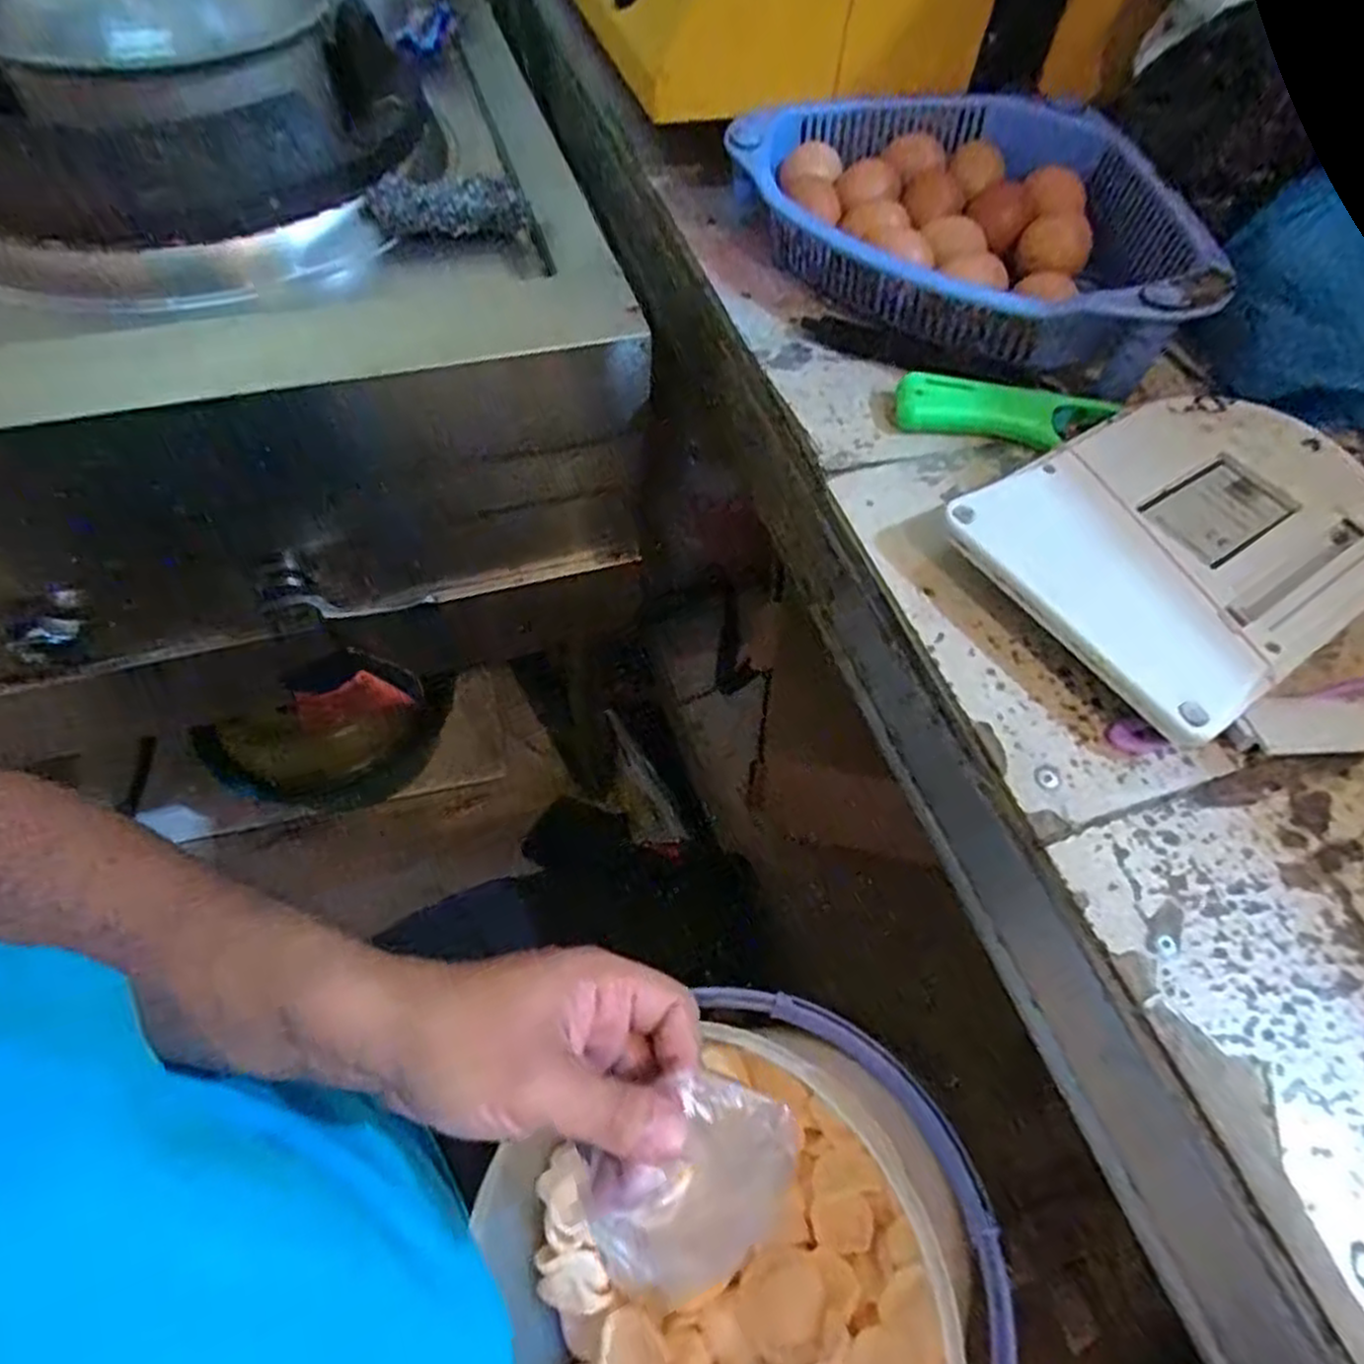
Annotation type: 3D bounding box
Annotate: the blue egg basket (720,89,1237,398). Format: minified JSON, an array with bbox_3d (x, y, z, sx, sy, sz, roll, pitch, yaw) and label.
[{"bbox_3d":[0.173,-0.299,0.492,0.270,0.072,0.222,15,58,5],"label":"blue egg basket"}]

